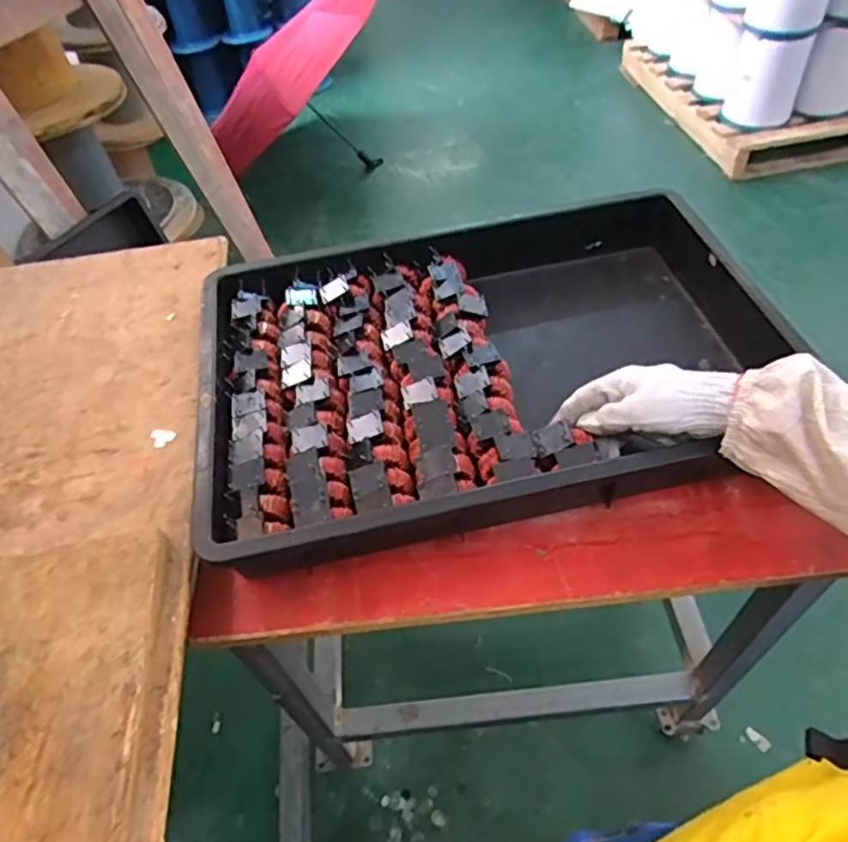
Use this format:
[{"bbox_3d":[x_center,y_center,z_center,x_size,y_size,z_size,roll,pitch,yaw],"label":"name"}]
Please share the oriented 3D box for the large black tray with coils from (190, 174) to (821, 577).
[{"bbox_3d":[0.058,-0.063,0.645,0.541,0.087,0.374,-11,49,-3],"label":"large black tray with coils"}]

